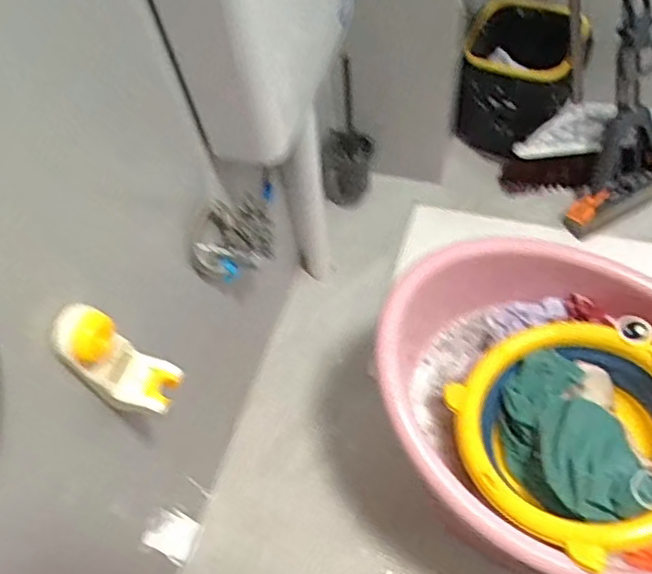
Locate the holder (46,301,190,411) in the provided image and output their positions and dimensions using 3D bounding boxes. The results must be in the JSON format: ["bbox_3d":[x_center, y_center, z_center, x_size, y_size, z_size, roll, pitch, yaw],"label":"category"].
[{"bbox_3d":[-0.214,0.077,0.623,0.085,0.125,0.061,14,60,13],"label":"holder"}]

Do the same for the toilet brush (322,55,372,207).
[{"bbox_3d":[0.047,-0.313,1.251,0.108,0.295,0.116,-5,58,2],"label":"toilet brush"}]

